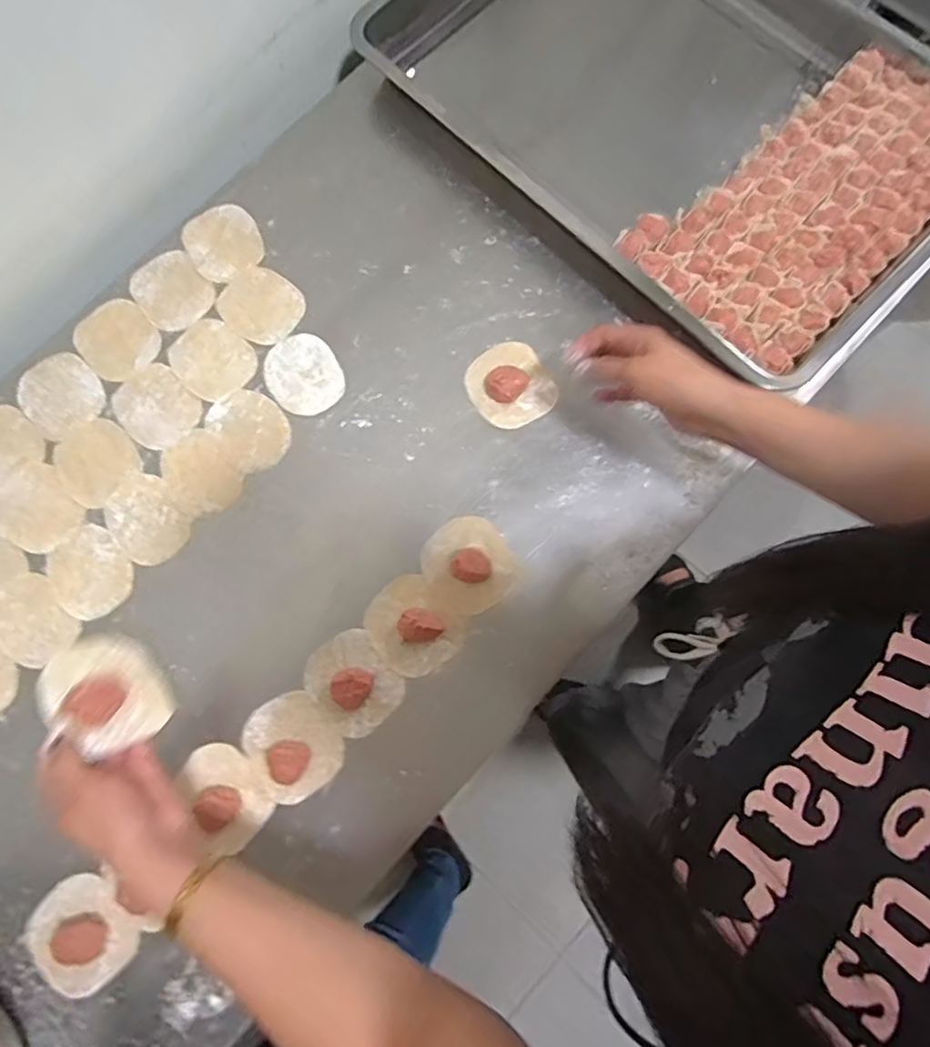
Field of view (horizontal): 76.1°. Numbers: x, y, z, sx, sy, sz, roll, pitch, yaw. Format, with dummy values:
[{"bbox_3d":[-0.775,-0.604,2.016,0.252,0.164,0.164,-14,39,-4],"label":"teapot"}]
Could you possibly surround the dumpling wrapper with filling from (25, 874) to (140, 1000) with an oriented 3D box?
[{"bbox_3d":[-0.319,0.341,0.491,0.076,0.012,0.085,-42,81,-7],"label":"dumpling wrapper with filling"}]

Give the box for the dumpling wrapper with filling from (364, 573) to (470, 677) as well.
[{"bbox_3d":[-0.047,0.093,0.529,0.085,0.033,0.076,41,82,8],"label":"dumpling wrapper with filling"}]

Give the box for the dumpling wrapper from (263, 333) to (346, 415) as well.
[{"bbox_3d":[-0.162,-0.149,0.590,0.070,0.004,0.085,-29,80,-5],"label":"dumpling wrapper"}]

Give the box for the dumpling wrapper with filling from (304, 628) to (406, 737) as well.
[{"bbox_3d":[-0.100,0.140,0.525,0.067,0.023,0.085,-40,81,-7],"label":"dumpling wrapper with filling"}]

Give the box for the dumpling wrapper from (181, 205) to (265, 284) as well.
[{"bbox_3d":[-0.254,-0.297,0.624,0.075,0.004,0.085,-30,80,-5],"label":"dumpling wrapper"}]

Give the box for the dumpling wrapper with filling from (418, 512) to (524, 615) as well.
[{"bbox_3d":[0.004,0.036,0.542,0.079,0.031,0.084,0,79,1],"label":"dumpling wrapper with filling"}]

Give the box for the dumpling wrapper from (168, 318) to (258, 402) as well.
[{"bbox_3d":[-0.255,-0.165,0.597,0.086,0.004,0.072,39,82,8],"label":"dumpling wrapper"}]

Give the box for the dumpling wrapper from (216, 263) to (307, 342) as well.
[{"bbox_3d":[-0.209,-0.223,0.607,0.084,0.004,0.073,39,82,8],"label":"dumpling wrapper"}]

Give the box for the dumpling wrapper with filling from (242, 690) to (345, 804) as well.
[{"bbox_3d":[-0.152,0.193,0.512,0.073,0.023,0.085,-38,81,-6],"label":"dumpling wrapper with filling"}]

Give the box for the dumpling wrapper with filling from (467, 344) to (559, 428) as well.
[{"bbox_3d":[0.044,-0.136,0.576,0.077,0.020,0.083,0,79,1],"label":"dumpling wrapper with filling"}]

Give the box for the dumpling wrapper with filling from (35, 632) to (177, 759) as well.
[{"bbox_3d":[-0.268,0.123,0.444,0.095,0.015,0.075,35,44,7],"label":"dumpling wrapper with filling"}]

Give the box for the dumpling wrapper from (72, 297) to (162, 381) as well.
[{"bbox_3d":[-0.357,-0.189,0.611,0.075,0.008,0.091,-42,81,-7],"label":"dumpling wrapper"}]

